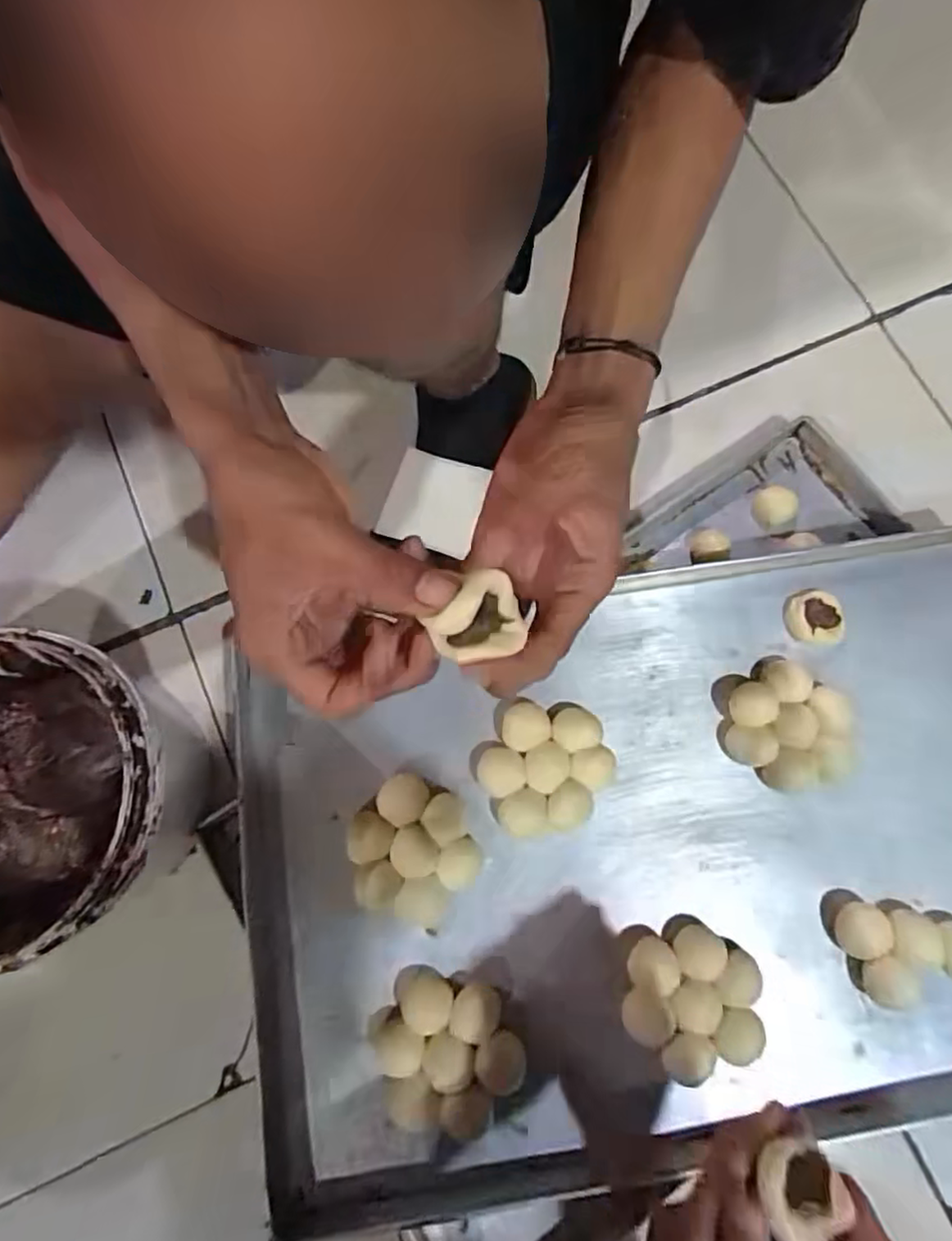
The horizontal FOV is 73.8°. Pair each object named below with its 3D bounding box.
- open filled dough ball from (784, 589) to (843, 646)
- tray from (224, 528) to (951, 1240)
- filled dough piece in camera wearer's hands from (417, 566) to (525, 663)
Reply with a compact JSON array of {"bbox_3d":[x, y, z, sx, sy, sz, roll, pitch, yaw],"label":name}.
[{"bbox_3d":[0.303,-0.003,0.572,0.046,0.027,0.051,15,78,4],"label":"open filled dough ball"},{"bbox_3d":[0.168,0.182,0.541,0.710,0.054,0.459,-11,77,-2],"label":"tray"},{"bbox_3d":[0.000,0.000,0.265,0.037,0.021,0.032,-22,78,-5],"label":"filled dough piece in camera wearer's hands"}]

